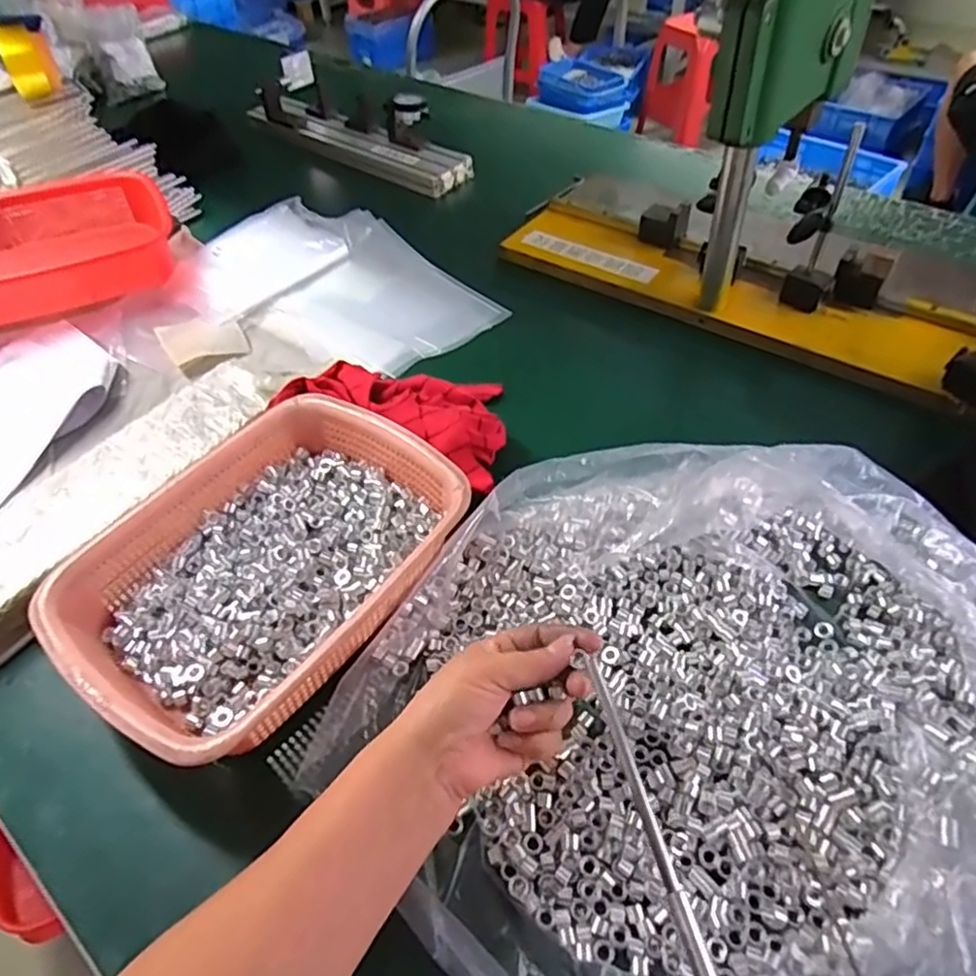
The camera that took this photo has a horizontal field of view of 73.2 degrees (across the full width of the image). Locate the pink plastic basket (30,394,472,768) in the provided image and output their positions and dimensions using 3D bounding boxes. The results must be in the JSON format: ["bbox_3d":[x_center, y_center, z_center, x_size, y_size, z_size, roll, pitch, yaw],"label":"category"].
[{"bbox_3d":[-0.173,0.061,0.528,0.214,0.066,0.294,30,57,25],"label":"pink plastic basket"}]

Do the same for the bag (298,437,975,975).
[{"bbox_3d":[0.139,0.132,0.441,0.435,0.087,0.440,24,54,21],"label":"bag"}]

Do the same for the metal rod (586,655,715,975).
[{"bbox_3d":[0.088,0.180,0.357,0.008,0.011,0.180,-14,64,-9],"label":"metal rod"}]

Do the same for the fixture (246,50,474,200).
[{"bbox_3d":[-0.230,-0.627,1.138,0.468,0.113,0.107,32,58,26],"label":"fixture"}]

